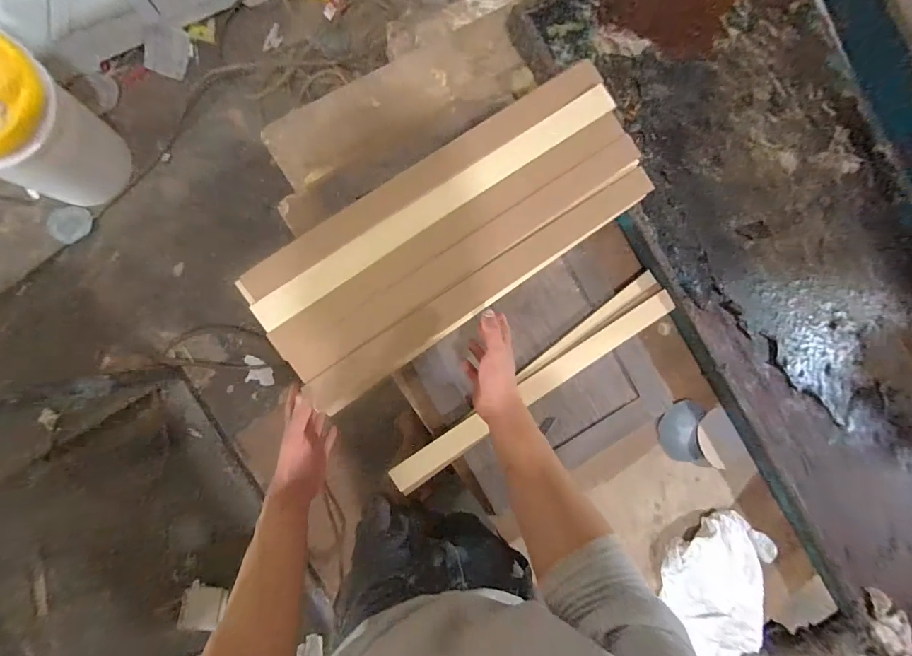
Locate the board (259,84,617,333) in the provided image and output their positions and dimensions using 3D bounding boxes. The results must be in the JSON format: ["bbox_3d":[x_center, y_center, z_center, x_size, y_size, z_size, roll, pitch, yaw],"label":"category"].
[{"bbox_3d":[-0.019,-0.174,0.555,0.573,0.021,0.042,-34,94,-8],"label":"board"}]

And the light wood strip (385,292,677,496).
[{"bbox_3d":[0.145,0.105,0.705,0.580,0.027,0.041,-32,92,-6],"label":"light wood strip"}]

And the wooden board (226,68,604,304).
[{"bbox_3d":[-0.040,-0.209,0.556,0.573,0.017,0.044,-34,94,-8],"label":"wooden board"}]

